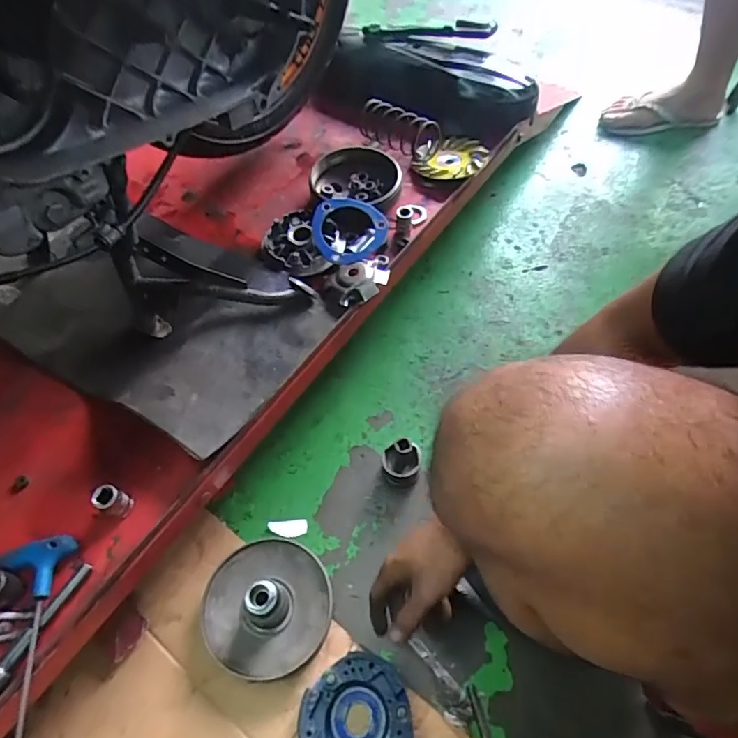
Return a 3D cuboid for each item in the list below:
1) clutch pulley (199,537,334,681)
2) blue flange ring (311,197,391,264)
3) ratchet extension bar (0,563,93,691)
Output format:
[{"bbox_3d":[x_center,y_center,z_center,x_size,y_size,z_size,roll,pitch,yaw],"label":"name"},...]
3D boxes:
[{"bbox_3d":[-0.115,0.262,0.556,0.140,0.081,0.139,0,58,-1],"label":"clutch pulley"},{"bbox_3d":[-0.028,-0.185,0.672,0.099,0.016,0.100,4,73,-11],"label":"blue flange ring"},{"bbox_3d":[-0.297,0.234,0.443,0.023,0.018,0.124,27,62,15],"label":"ratchet extension bar"}]

